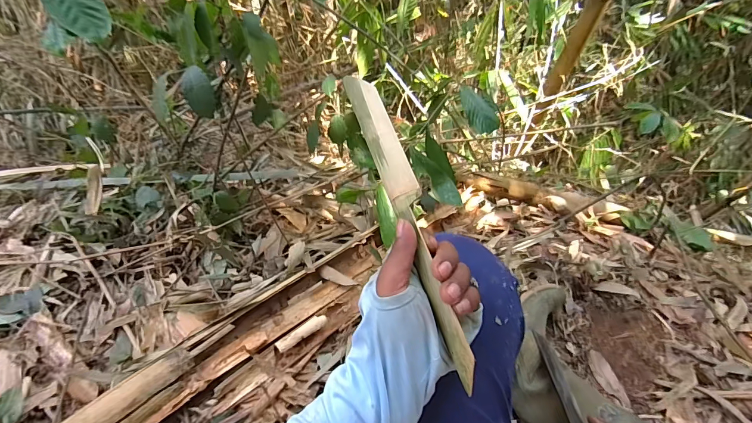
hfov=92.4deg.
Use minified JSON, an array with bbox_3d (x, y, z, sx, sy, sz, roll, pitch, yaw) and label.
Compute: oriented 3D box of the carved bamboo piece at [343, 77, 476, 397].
[{"bbox_3d":[0.027,-0.006,0.317,0.027,0.019,0.295,-16,70,-7],"label":"carved bamboo piece"}]

